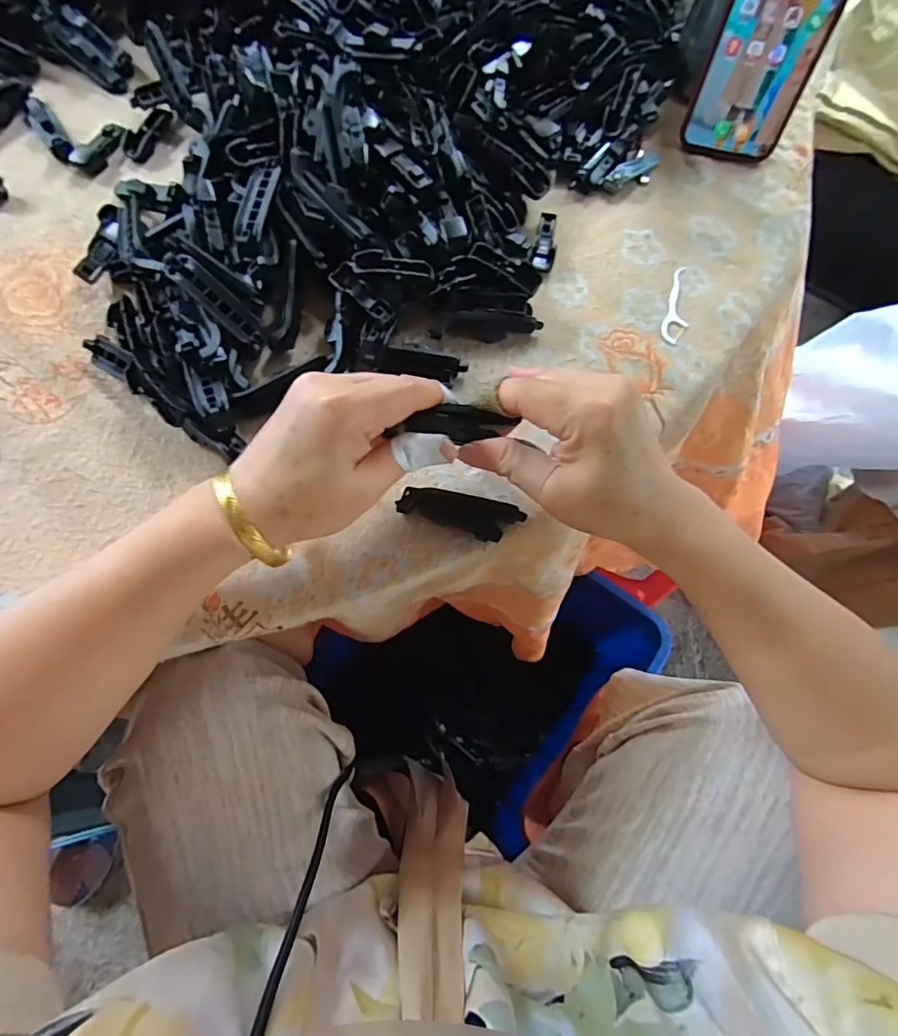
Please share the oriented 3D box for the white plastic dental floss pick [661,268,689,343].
[{"bbox_3d":[0.167,-0.155,0.367,0.017,0.004,0.071,18,73,4],"label":"white plastic dental floss pick"}]

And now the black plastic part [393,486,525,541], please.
[{"bbox_3d":[0.007,-0.002,0.299,0.072,0.016,0.022,13,72,3],"label":"black plastic part"}]

